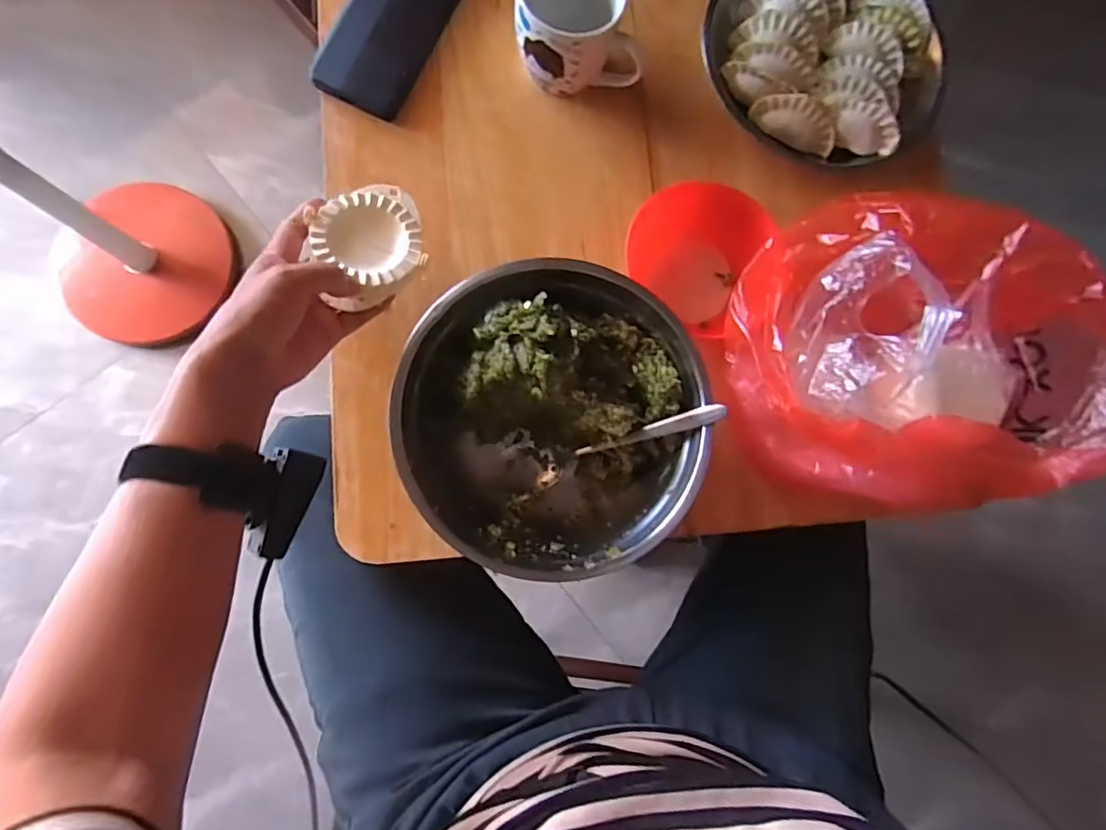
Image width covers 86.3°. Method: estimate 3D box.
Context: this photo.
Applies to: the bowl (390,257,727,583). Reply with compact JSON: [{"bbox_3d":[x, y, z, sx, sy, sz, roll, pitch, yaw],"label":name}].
[{"bbox_3d":[0.002,-0.002,0.444,0.217,0.076,0.224,1,82,-5],"label":"bowl"}]

